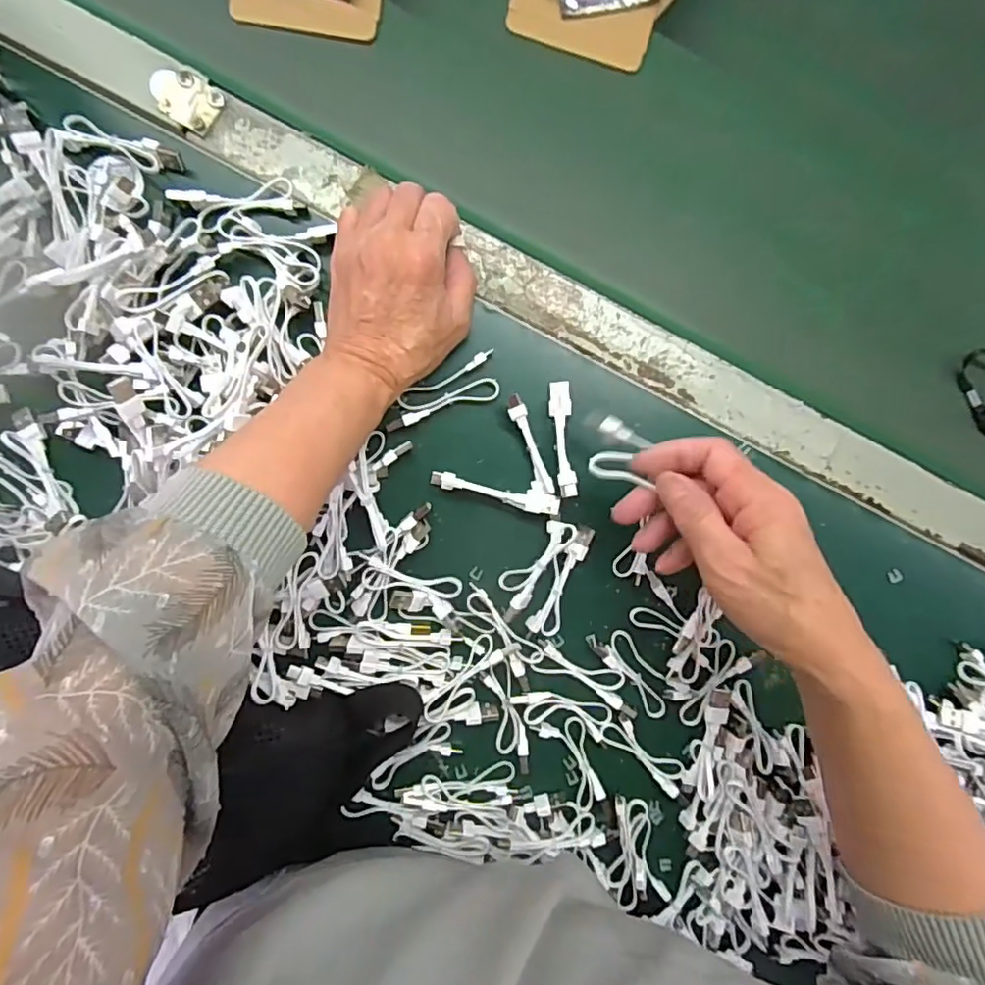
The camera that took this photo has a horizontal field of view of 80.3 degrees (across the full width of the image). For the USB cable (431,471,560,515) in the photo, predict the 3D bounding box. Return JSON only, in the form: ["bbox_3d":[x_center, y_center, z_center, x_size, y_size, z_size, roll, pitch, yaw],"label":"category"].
[{"bbox_3d":[0.002,0.000,0.377,0.083,0.018,0.013,12,91,-5],"label":"USB cable"}]

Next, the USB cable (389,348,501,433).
[{"bbox_3d":[-0.032,-0.062,0.375,0.079,0.009,0.029,-24,94,-3],"label":"USB cable"}]

